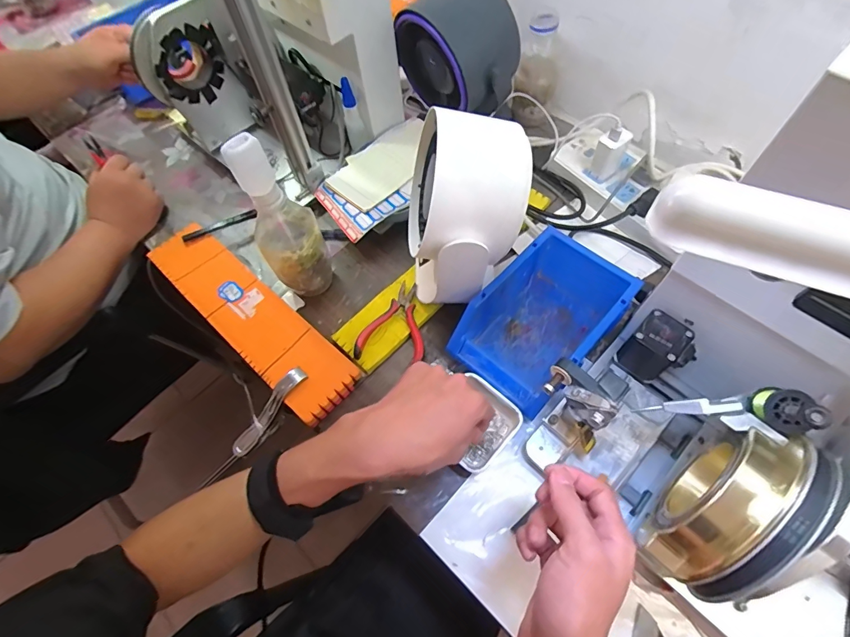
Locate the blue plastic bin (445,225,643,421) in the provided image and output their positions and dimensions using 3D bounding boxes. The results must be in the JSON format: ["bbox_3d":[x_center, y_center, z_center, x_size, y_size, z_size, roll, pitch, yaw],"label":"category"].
[{"bbox_3d":[0.132,0.000,0.475,0.122,0.074,0.193,39,70,22],"label":"blue plastic bin"}]

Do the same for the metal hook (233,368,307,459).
[{"bbox_3d":[-0.178,0.106,0.483,0.019,0.017,0.116,37,91,21],"label":"metal hook"}]

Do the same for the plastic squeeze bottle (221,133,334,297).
[{"bbox_3d":[-0.165,-0.108,0.491,0.075,0.222,0.068,-24,62,-9],"label":"plastic squeeze bottle"}]

